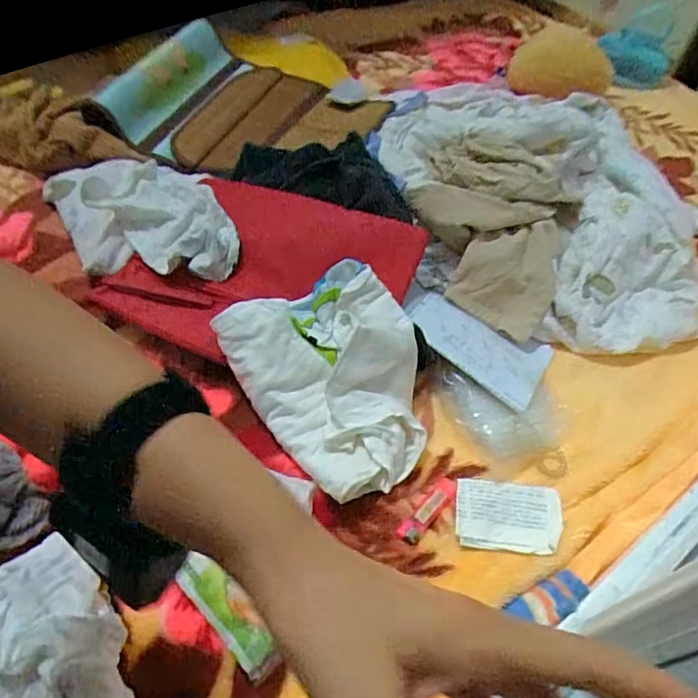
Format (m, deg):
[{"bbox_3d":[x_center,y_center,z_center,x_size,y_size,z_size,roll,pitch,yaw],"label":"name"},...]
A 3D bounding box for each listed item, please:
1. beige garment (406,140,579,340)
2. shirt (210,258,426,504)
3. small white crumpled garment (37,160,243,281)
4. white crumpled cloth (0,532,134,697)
[{"bbox_3d":[0.194,-0.176,0.756,0.216,0.114,0.287,22,51,7],"label":"beige garment"},{"bbox_3d":[-0.013,0.030,0.594,0.183,0.096,0.243,-24,59,-26],"label":"shirt"},{"bbox_3d":[-0.271,-0.178,0.724,0.202,0.070,0.279,-18,57,-22],"label":"small white crumpled garment"},{"bbox_3d":[-0.234,0.233,0.423,0.125,0.059,0.163,-9,54,-17],"label":"white crumpled cloth"}]

